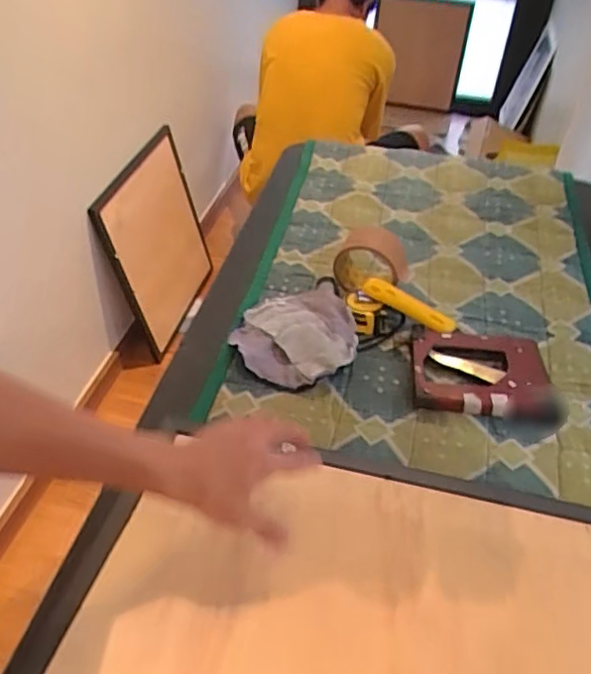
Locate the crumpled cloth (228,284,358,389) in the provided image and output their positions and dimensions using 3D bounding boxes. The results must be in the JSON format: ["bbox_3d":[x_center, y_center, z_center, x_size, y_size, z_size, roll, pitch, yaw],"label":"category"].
[{"bbox_3d":[0.001,-0.001,0.768,0.152,0.033,0.155,-18,47,-20],"label":"crumpled cloth"}]

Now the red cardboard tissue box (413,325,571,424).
[{"bbox_3d":[0.220,0.045,0.727,0.160,0.026,0.126,5,43,3],"label":"red cardboard tissue box"}]

